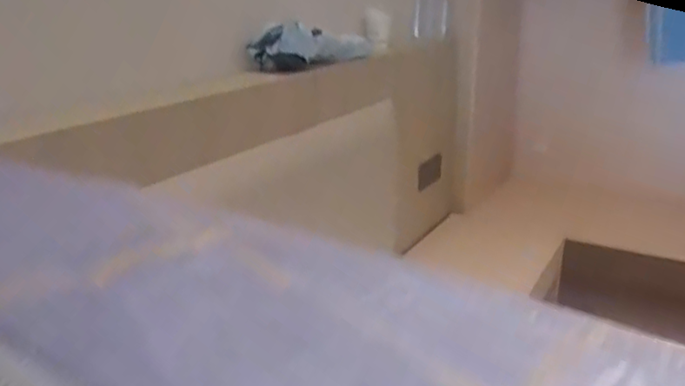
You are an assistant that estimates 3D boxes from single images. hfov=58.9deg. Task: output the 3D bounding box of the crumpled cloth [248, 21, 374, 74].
[{"bbox_3d":[-0.046,-0.321,1.303,0.087,0.095,0.370,9,22,31],"label":"crumpled cloth"}]

